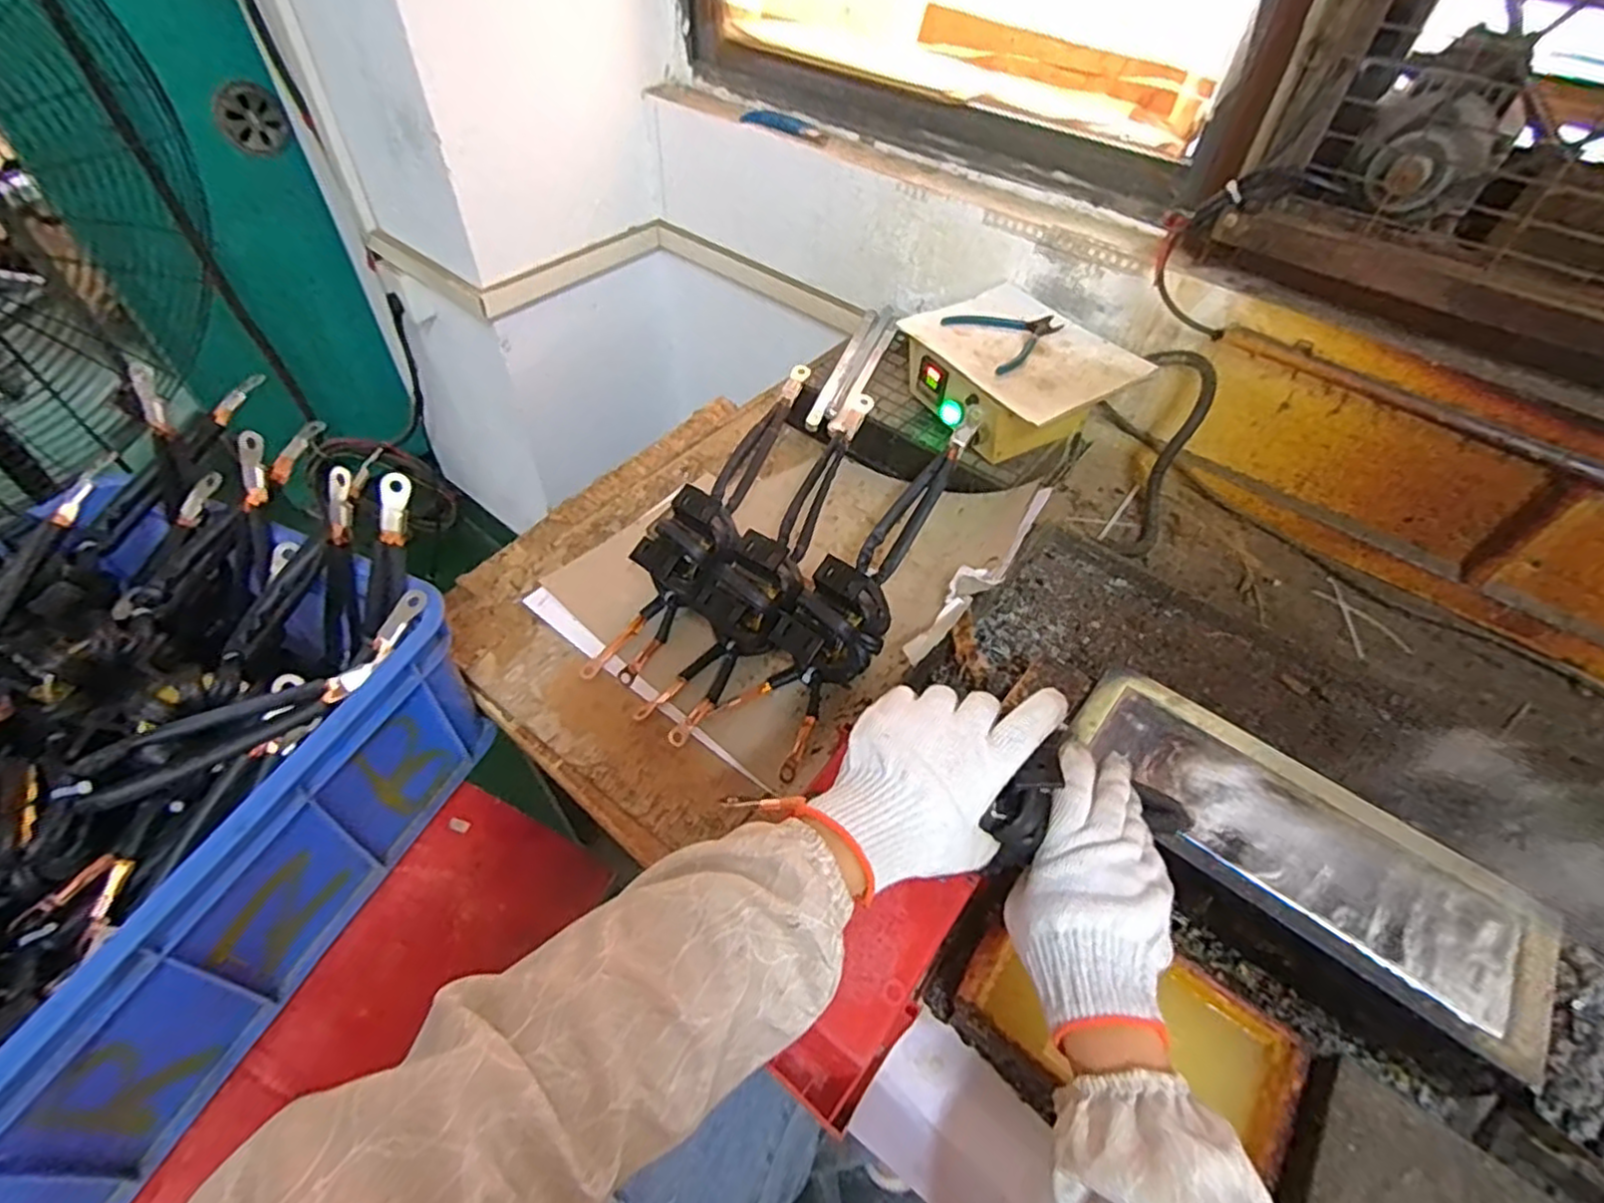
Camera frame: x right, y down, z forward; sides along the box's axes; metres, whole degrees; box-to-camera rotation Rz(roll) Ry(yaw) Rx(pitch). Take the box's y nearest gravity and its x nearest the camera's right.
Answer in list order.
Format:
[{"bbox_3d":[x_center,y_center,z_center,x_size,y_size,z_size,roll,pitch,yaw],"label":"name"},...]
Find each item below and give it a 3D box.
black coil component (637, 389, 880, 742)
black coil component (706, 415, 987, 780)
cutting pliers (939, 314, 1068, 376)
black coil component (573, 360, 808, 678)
[{"bbox_3d":[-0.022,-0.048,0.752,0.093,0.088,0.429,25,73,17],"label":"black coil component"},{"bbox_3d":[0.068,-0.035,0.727,0.097,0.100,0.418,30,81,21],"label":"black coil component"},{"bbox_3d":[0.266,-0.340,0.895,0.137,0.013,0.127,-20,54,-18],"label":"cutting pliers"},{"bbox_3d":[-0.093,-0.100,0.784,0.082,0.089,0.440,25,75,18],"label":"black coil component"}]

